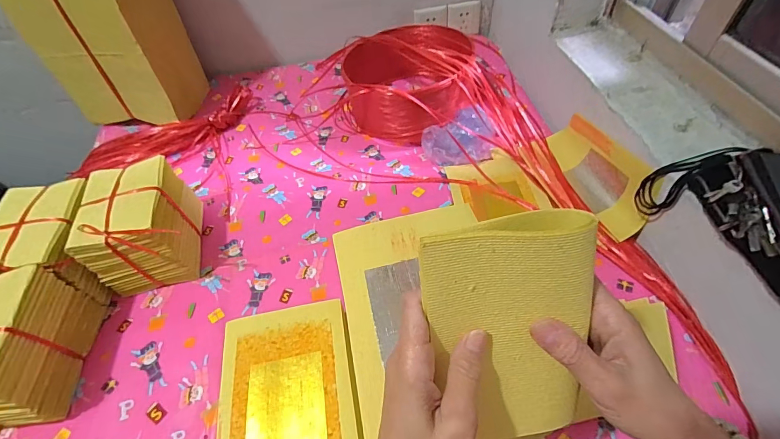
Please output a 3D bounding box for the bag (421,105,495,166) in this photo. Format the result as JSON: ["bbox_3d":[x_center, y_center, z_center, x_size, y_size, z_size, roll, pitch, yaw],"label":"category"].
[{"bbox_3d":[0.130,-0.154,0.718,0.134,0.089,0.075,-3,52,2],"label":"bag"}]

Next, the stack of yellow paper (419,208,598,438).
[{"bbox_3d":[0.080,0.077,0.256,0.104,0.162,0.029,-7,20,2],"label":"stack of yellow paper"}]

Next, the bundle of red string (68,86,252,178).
[{"bbox_3d":[-0.487,-0.186,0.826,0.388,0.047,0.135,-21,54,-11],"label":"bundle of red string"}]

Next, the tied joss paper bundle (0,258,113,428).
[{"bbox_3d":[-0.497,0.160,0.498,0.111,0.142,0.193,-5,52,1],"label":"tied joss paper bundle"}]

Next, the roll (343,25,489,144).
[{"bbox_3d":[0.044,-0.285,0.796,0.247,0.147,0.261,-2,52,3],"label":"roll"}]

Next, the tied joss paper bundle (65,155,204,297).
[{"bbox_3d":[-0.396,0.014,0.607,0.122,0.138,0.163,-14,53,-6],"label":"tied joss paper bundle"}]

